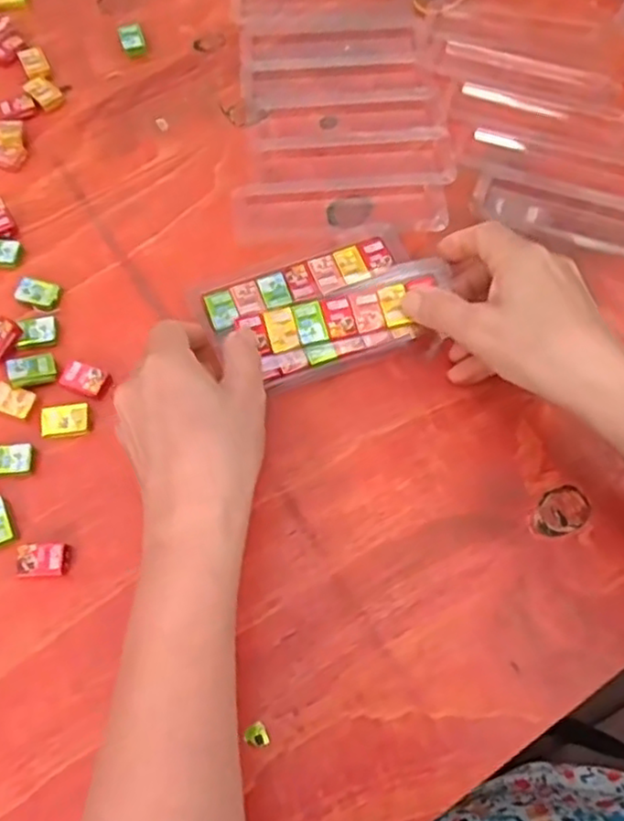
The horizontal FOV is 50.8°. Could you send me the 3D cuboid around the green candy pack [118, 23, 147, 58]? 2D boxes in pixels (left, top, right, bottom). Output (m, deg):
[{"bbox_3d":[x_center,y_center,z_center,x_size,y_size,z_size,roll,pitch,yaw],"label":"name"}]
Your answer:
[{"bbox_3d":[-0.135,-0.279,0.495,0.016,0.011,0.022,-13,68,-6],"label":"green candy pack"}]

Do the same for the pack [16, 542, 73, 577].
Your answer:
[{"bbox_3d":[-0.140,0.078,0.343,0.026,0.008,0.017,-2,67,-1],"label":"pack"}]

